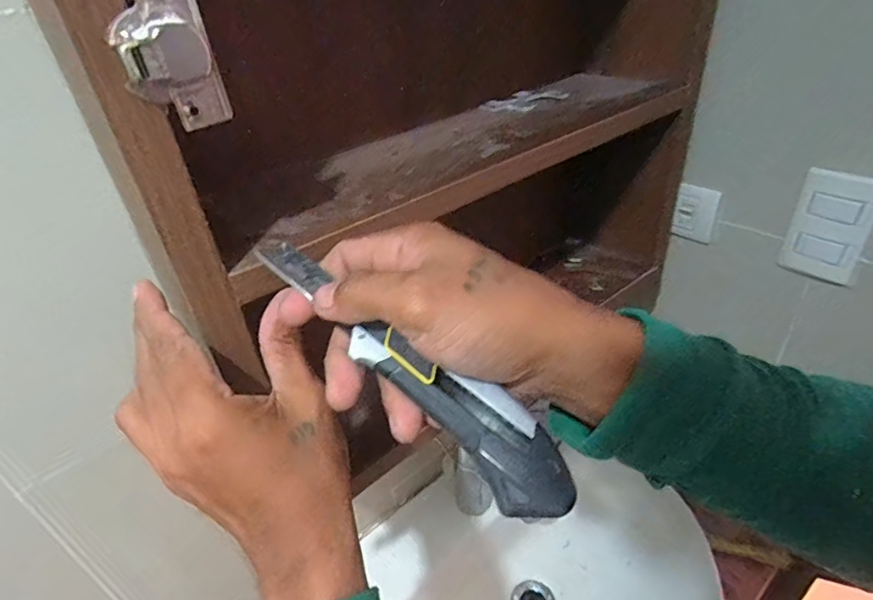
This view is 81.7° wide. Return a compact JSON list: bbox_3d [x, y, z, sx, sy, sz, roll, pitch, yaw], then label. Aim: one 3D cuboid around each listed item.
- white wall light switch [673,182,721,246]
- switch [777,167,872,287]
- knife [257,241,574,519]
[{"bbox_3d":[0.317,-0.106,0.619,0.011,0.068,0.051,-23,38,-22],"label":"white wall light switch"},{"bbox_3d":[0.399,-0.075,0.513,0.016,0.114,0.072,-24,38,-24],"label":"switch"},{"bbox_3d":[-0.017,0.028,0.244,0.194,0.015,0.033,38,51,20],"label":"knife"}]

